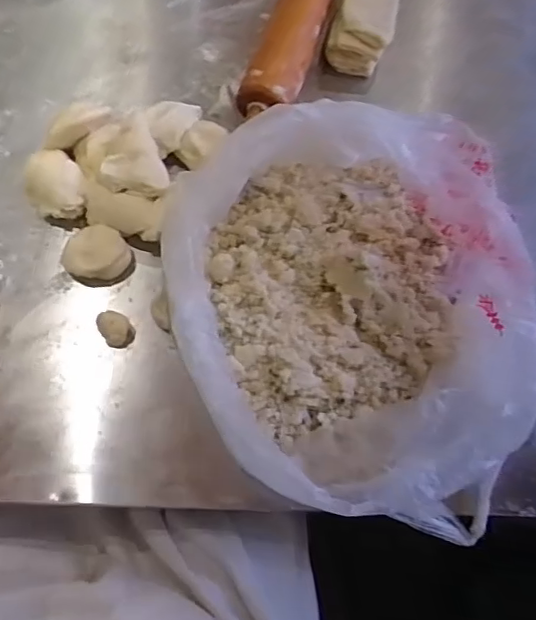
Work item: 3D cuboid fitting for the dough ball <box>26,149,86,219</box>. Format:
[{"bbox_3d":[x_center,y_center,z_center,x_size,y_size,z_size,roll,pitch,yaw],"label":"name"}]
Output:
[{"bbox_3d":[-0.190,-0.110,0.529,0.047,0.035,0.069,-31,73,-13],"label":"dough ball"}]

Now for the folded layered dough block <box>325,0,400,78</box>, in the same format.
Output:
[{"bbox_3d":[0.109,-0.337,0.616,0.060,0.056,0.199,13,69,3],"label":"folded layered dough block"}]

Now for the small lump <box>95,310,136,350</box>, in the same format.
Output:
[{"bbox_3d":[-0.127,0.016,0.493,0.024,0.025,0.029,-41,75,-16],"label":"small lump"}]

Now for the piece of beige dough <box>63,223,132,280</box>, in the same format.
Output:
[{"bbox_3d":[-0.148,-0.049,0.514,0.054,0.019,0.046,-1,69,-3],"label":"piece of beige dough"}]

